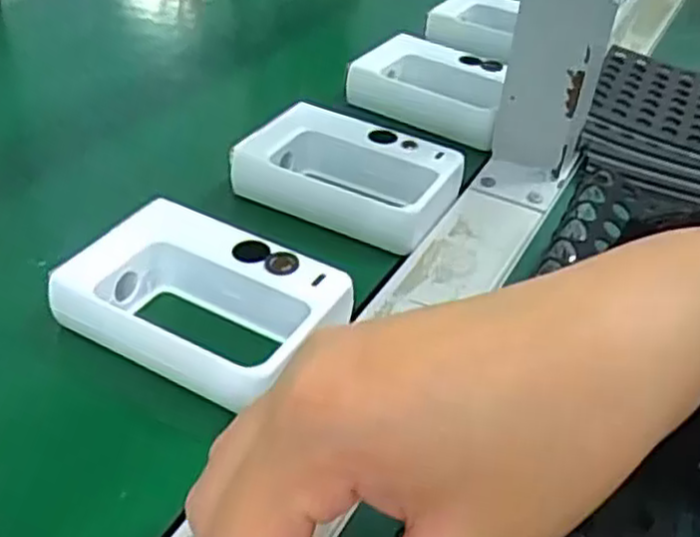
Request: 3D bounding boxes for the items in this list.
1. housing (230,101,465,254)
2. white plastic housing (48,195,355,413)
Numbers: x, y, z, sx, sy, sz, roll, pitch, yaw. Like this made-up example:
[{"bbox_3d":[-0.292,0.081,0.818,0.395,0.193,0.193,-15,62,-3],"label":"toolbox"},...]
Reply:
[{"bbox_3d":[-0.001,-0.046,0.356,0.098,0.034,0.059,15,41,21],"label":"housing"},{"bbox_3d":[-0.056,0.011,0.277,0.096,0.027,0.068,17,42,23],"label":"white plastic housing"}]

